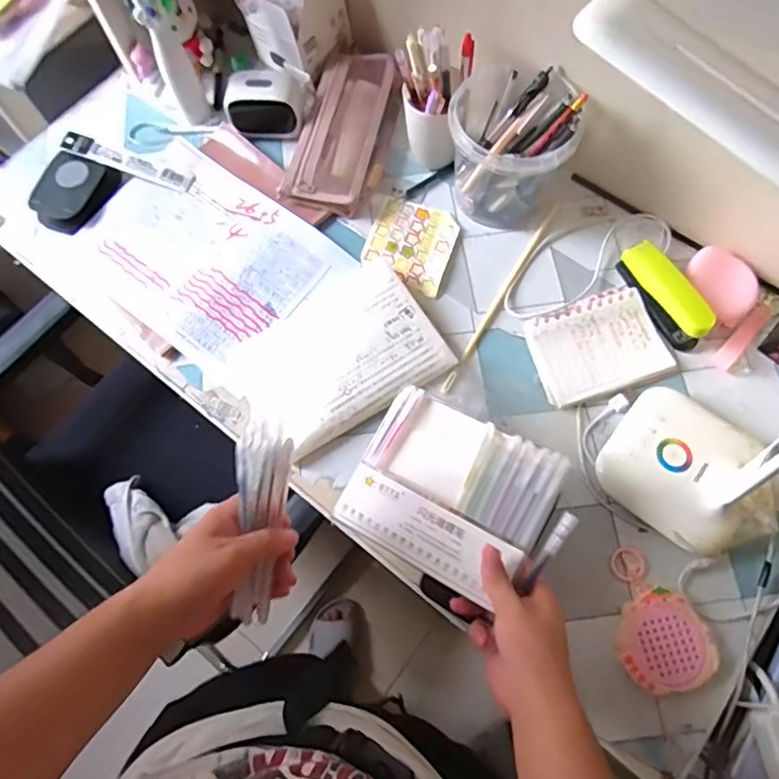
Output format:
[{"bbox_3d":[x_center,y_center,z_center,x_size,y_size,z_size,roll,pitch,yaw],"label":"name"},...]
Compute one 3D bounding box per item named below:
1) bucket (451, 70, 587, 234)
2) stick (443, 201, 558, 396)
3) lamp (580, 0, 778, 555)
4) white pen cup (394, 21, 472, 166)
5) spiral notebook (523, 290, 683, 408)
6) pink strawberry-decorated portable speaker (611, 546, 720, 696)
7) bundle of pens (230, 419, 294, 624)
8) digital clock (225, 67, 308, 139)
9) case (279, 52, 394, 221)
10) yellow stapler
[{"bbox_3d":[0.130,-0.268,0.631,0.135,0.126,0.114,32,75,11],"label":"bucket"},{"bbox_3d":[0.127,-0.108,0.640,0.010,0.004,0.266,30,75,11],"label":"stick"},{"bbox_3d":[0.217,-0.034,0.417,0.115,0.366,0.300,-42,76,-11],"label":"lamp"},{"bbox_3d":[0.046,-0.316,0.644,0.076,0.133,0.084,9,72,4],"label":"white pen cup"},{"bbox_3d":[0.226,-0.048,0.612,0.141,0.014,0.109,-16,72,-4],"label":"spiral notebook"},{"bbox_3d":[0.242,0.208,0.520,0.080,0.018,0.120,-14,72,-3],"label":"pink strawberry-decorated portable speaker"},{"bbox_3d":[-0.101,0.106,0.447,0.035,0.033,0.158,4,92,3],"label":"bundle of pens"},{"bbox_3d":[-0.151,-0.351,0.694,0.091,0.061,0.055,-6,72,0],"label":"digital clock"},{"bbox_3d":[-0.054,-0.315,0.695,0.102,0.033,0.210,14,73,6],"label":"case"},{"bbox_3d":[0.297,-0.104,0.611,0.032,0.041,0.121,-31,74,-8],"label":"yellow stapler"}]

